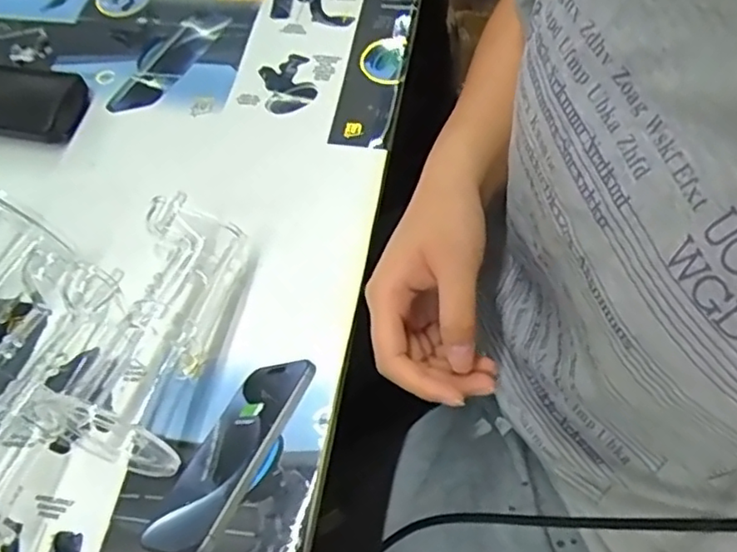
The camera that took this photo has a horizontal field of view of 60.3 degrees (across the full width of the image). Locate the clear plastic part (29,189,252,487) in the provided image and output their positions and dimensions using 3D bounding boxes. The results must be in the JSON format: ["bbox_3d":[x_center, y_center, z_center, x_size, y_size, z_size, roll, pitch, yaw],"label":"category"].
[{"bbox_3d":[-0.115,0.028,0.334,0.072,0.053,0.130,17,64,13],"label":"clear plastic part"}]

